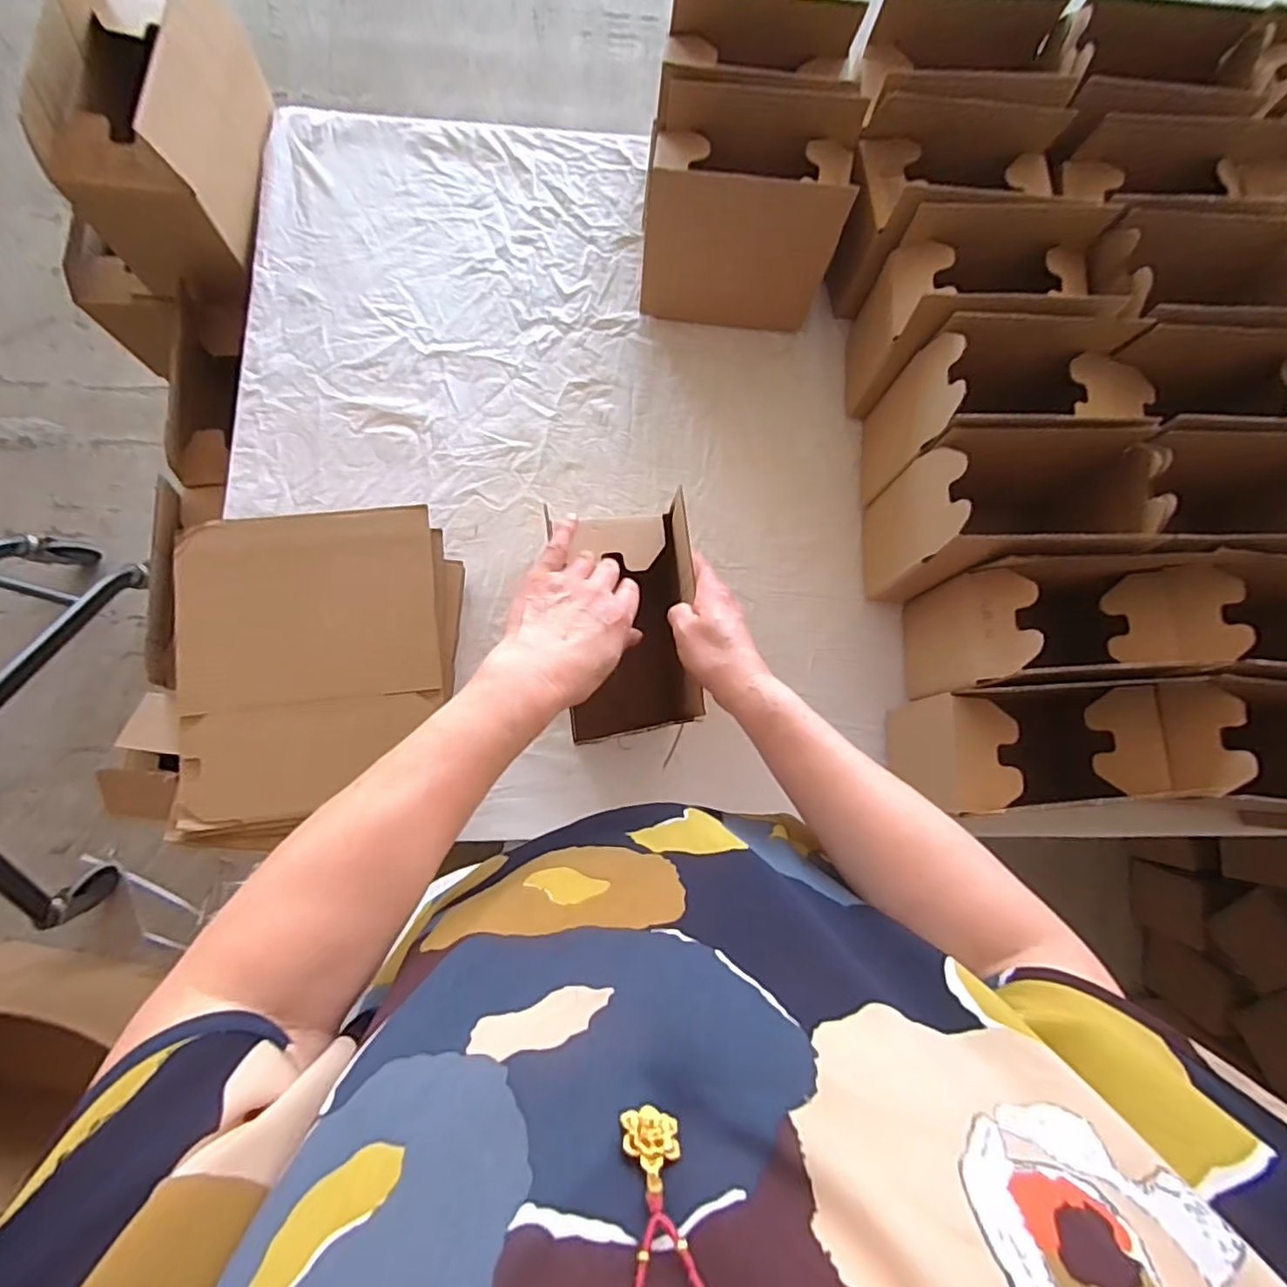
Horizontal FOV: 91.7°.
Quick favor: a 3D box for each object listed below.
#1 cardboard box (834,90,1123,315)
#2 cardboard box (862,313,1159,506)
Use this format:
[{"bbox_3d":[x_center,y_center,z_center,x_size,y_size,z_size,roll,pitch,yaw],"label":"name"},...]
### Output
[{"bbox_3d":[0.317,-0.445,0.665,0.211,0.160,0.128,-1,81,-3],"label":"cardboard box"},{"bbox_3d":[0.369,-0.240,0.644,0.256,0.186,0.106,-10,82,-7],"label":"cardboard box"}]

